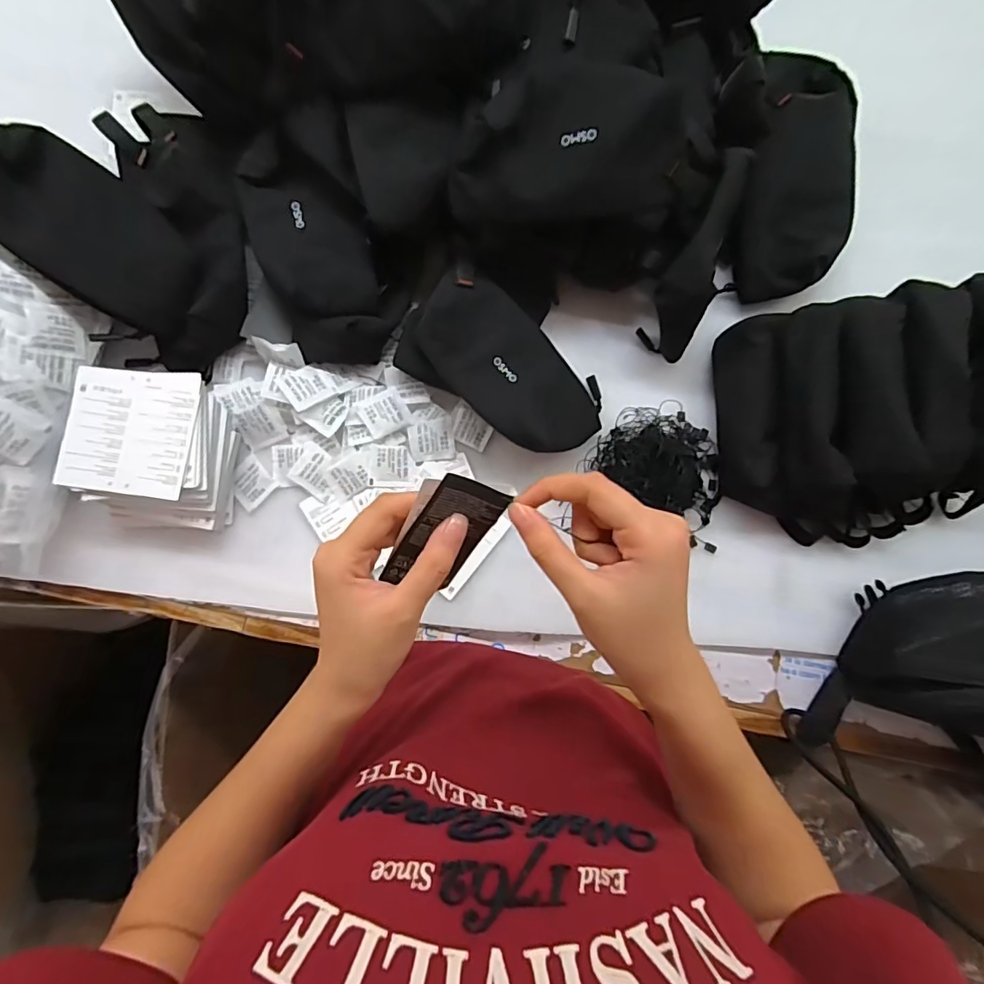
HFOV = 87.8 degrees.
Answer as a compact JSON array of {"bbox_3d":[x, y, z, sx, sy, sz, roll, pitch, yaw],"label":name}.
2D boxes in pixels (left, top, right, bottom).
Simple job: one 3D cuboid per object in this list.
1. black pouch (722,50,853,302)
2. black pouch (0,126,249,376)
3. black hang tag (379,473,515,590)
[{"bbox_3d":[0.289,-0.307,0.479,0.094,0.062,0.252,11,84,0],"label":"black pouch"},{"bbox_3d":[-0.332,-0.212,0.429,0.247,0.044,0.116,33,84,-21],"label":"black pouch"},{"bbox_3d":[-0.025,0.025,0.284,0.041,0.005,0.081,22,123,-23],"label":"black hang tag"}]

